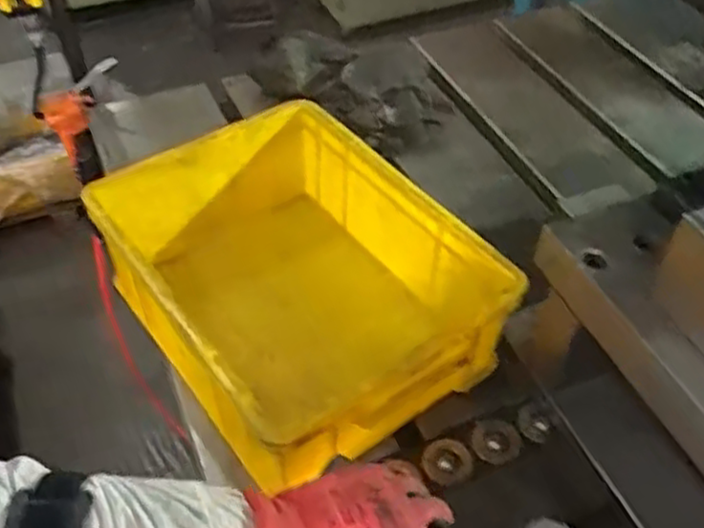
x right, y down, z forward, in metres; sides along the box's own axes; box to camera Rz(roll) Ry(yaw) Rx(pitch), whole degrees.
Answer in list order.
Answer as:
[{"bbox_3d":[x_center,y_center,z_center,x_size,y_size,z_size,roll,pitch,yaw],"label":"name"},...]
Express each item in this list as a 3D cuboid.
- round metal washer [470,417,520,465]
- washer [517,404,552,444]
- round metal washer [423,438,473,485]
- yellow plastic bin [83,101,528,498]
[{"bbox_3d":[0.130,0.158,0.655,0.042,0.004,0.046,1,46,-1],"label":"round metal washer"},{"bbox_3d":[0.169,0.148,0.670,0.031,0.007,0.040,3,46,1],"label":"washer"},{"bbox_3d":[0.084,0.175,0.639,0.042,0.007,0.039,3,67,-6],"label":"round metal washer"},{"bbox_3d":[-0.055,0.017,0.685,0.254,0.157,0.356,-27,53,-24],"label":"yellow plastic bin"}]

